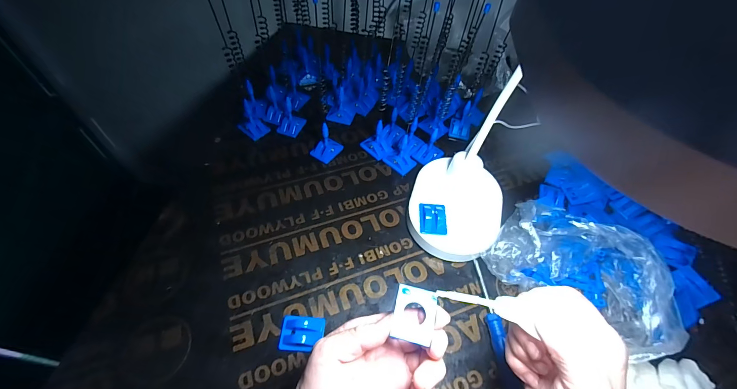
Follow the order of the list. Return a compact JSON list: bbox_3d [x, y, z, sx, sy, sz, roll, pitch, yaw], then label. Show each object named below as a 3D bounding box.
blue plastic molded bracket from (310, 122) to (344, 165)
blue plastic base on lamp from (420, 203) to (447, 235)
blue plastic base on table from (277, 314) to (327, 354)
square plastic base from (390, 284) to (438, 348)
[{"bbox_3d":[-0.063,-0.083,0.482,0.033,0.054,0.043,32,58,18],"label":"blue plastic molded bracket"},{"bbox_3d":[0.082,0.030,0.406,0.034,0.016,0.041,5,53,0],"label":"blue plastic base on lamp"},{"bbox_3d":[-0.071,0.149,0.342,0.045,0.006,0.036,5,53,0],"label":"blue plastic base on table"},{"bbox_3d":[0.036,0.093,0.249,0.030,0.006,0.041,13,54,6],"label":"square plastic base"}]

